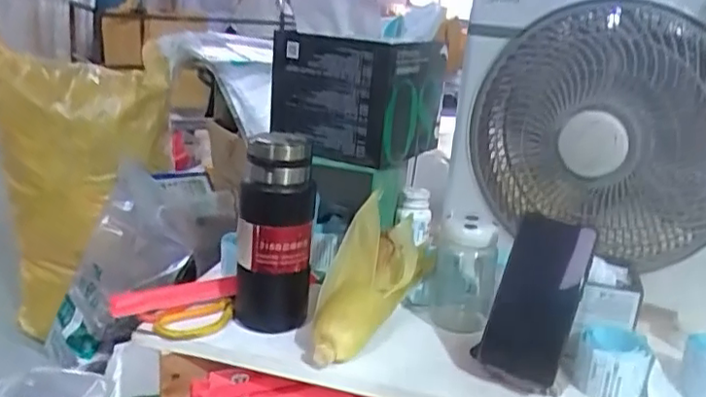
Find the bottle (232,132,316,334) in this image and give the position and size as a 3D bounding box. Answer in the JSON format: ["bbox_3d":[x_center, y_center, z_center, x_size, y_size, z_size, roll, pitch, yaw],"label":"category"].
[{"bbox_3d":[-0.087,0.047,0.701,0.083,0.229,0.071,3,18,-7],"label":"bottle"}]

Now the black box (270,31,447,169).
[{"bbox_3d":[0.000,-0.134,0.833,0.191,0.147,0.171,12,19,21],"label":"black box"}]

